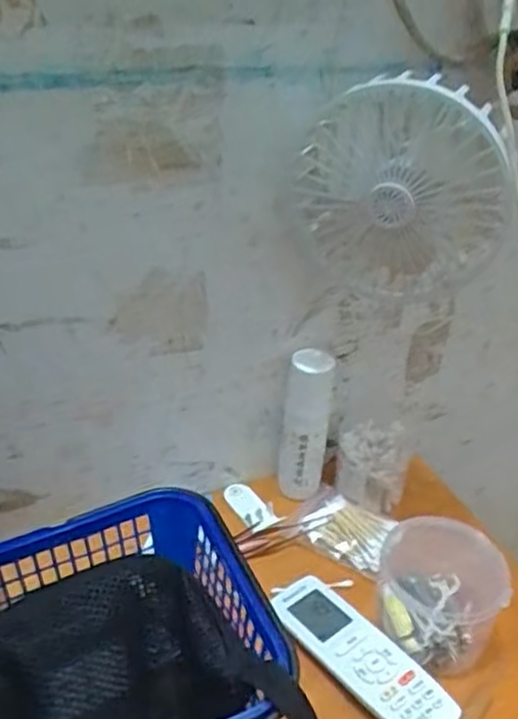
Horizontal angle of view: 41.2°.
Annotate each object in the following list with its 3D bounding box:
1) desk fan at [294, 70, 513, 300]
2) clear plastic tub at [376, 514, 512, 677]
[{"bbox_3d":[0.101,-0.114,0.487,0.143,0.162,0.060,20,37,24],"label":"desk fan"},{"bbox_3d":[0.144,0.182,0.546,0.089,0.078,0.099,7,34,6],"label":"clear plastic tub"}]

